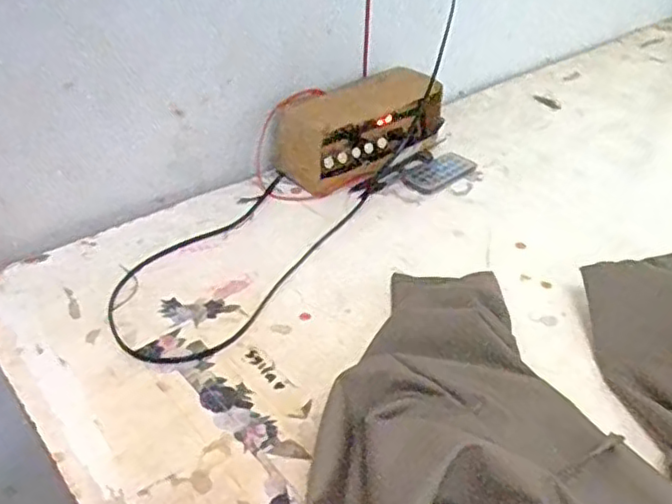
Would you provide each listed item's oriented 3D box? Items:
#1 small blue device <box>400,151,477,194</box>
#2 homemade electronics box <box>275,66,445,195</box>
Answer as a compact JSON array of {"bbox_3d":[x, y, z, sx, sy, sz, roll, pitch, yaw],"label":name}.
[{"bbox_3d":[0.112,-0.088,0.709,0.094,0.004,0.046,-31,46,-34],"label":"small blue device"},{"bbox_3d":[0.026,-0.132,0.702,0.182,0.083,0.071,-26,44,-30],"label":"homemade electronics box"}]

